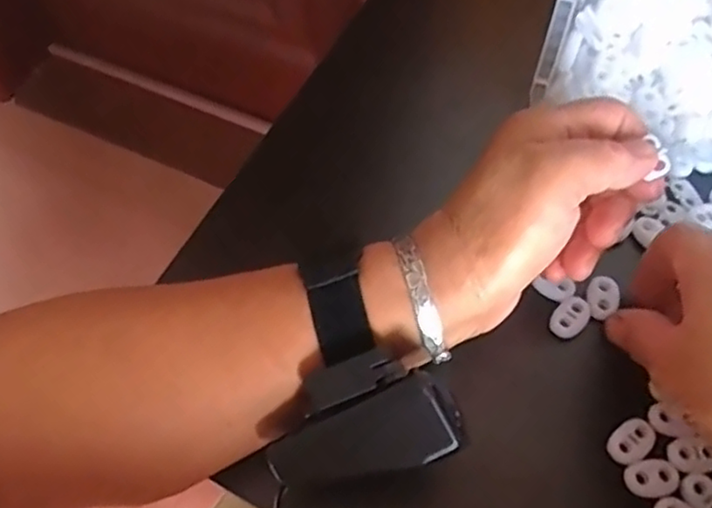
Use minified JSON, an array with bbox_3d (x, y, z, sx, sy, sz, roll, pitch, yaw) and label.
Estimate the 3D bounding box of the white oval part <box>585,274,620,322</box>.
[{"bbox_3d":[0.121,0.021,0.323,0.015,0.004,0.023,8,64,5],"label":"white oval part"}]

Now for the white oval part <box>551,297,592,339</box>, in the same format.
[{"bbox_3d":[0.104,0.031,0.322,0.015,0.005,0.023,41,71,19],"label":"white oval part"}]

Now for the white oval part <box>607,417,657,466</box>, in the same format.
[{"bbox_3d":[0.122,0.082,0.291,0.022,0.004,0.015,-32,67,-14],"label":"white oval part"}]

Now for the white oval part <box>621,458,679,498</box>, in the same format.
[{"bbox_3d":[0.127,0.096,0.284,0.022,0.004,0.014,-8,63,-3],"label":"white oval part"}]

